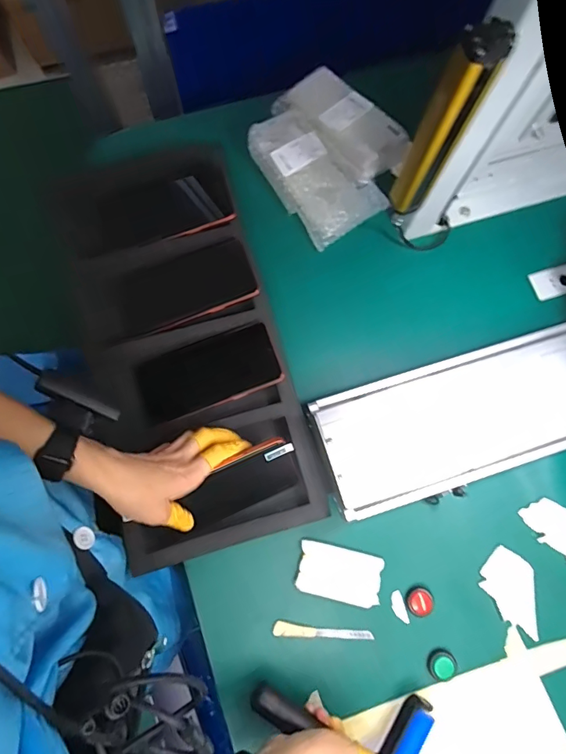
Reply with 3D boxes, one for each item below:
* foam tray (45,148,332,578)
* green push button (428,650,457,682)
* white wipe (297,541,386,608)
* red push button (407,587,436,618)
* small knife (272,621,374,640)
[{"bbox_3d":[-0.123,-0.054,0.536,0.219,0.065,0.499,-16,79,-5],"label":"foam tray"},{"bbox_3d":[0.177,0.319,0.506,0.030,0.014,0.024,-24,79,-6],"label":"green push button"},{"bbox_3d":[0.066,0.228,0.526,0.094,0.004,0.056,13,78,1],"label":"white wipe"},{"bbox_3d":[0.158,0.259,0.521,0.029,0.008,0.031,0,78,-1],"label":"red push button"},{"bbox_3d":[0.045,0.291,0.517,0.112,0.008,0.015,7,78,0],"label":"small knife"}]

